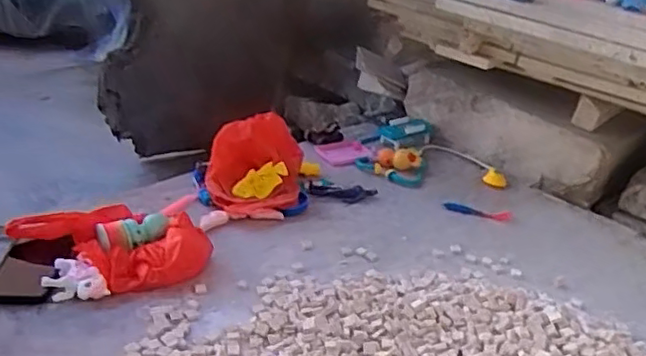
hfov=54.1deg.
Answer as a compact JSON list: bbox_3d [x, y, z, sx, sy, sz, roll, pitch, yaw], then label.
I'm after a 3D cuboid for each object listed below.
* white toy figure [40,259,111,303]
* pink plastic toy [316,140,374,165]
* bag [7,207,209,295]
[{"bbox_3d":[-0.324,0.132,0.831,0.077,0.025,0.070,-4,28,-16],"label":"white toy figure"},{"bbox_3d":[0.040,-0.051,1.299,0.109,0.024,0.073,-10,30,-26],"label":"pink plastic toy"},{"bbox_3d":[-0.287,0.093,0.860,0.250,0.053,0.139,-6,29,-19],"label":"bag"}]

